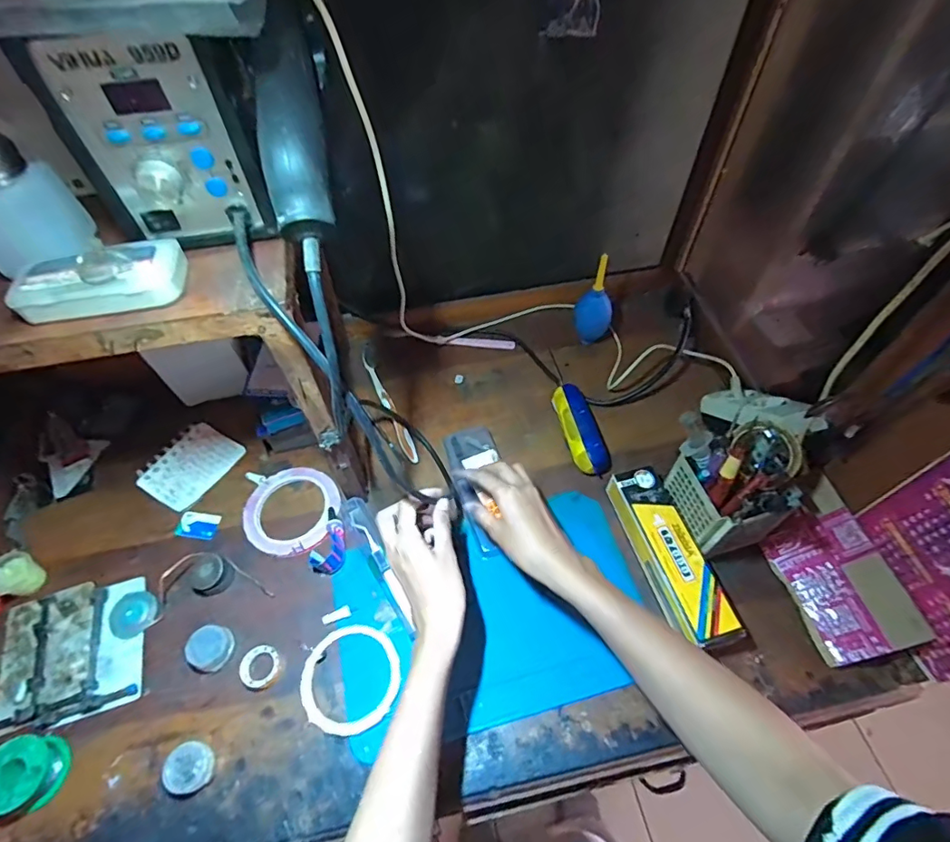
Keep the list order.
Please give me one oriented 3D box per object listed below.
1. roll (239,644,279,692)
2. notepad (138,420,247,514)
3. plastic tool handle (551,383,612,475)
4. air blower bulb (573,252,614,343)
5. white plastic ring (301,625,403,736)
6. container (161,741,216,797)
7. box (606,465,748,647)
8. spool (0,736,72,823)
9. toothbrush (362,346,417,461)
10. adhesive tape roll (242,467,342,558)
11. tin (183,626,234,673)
[{"bbox_3d":[-0.201,0.229,0.475,0.034,0.007,0.038,-26,60,-17],"label":"roll"},{"bbox_3d":[-0.340,0.050,0.608,0.081,0.006,0.100,28,60,18],"label":"notepad"},{"bbox_3d":[0.128,0.009,0.608,0.049,0.037,0.121,-10,56,-7],"label":"plastic tool handle"},{"bbox_3d":[0.158,-0.154,0.660,0.051,0.129,0.044,14,57,10],"label":"air blower bulb"},{"bbox_3d":[-0.115,0.238,0.472,0.090,0.004,0.090,0,56,0],"label":"white plastic ring"},{"bbox_3d":[-0.242,0.294,0.431,0.036,0.019,0.037,0,56,0],"label":"container"},{"bbox_3d":[0.197,0.136,0.525,0.050,0.046,0.181,-12,57,-8],"label":"box"},{"bbox_3d":[-0.376,0.294,0.421,0.056,0.027,0.054,0,56,0],"label":"spool"},{"bbox_3d":[-0.112,-0.026,0.657,0.018,0.016,0.194,-20,58,-13],"label":"toothbrush"},{"bbox_3d":[-0.205,0.100,0.570,0.106,0.007,0.103,0,56,0],"label":"adhesive tape roll"},{"bbox_3d":[-0.251,0.215,0.482,0.038,0.021,0.039,0,56,0],"label":"tin"}]

